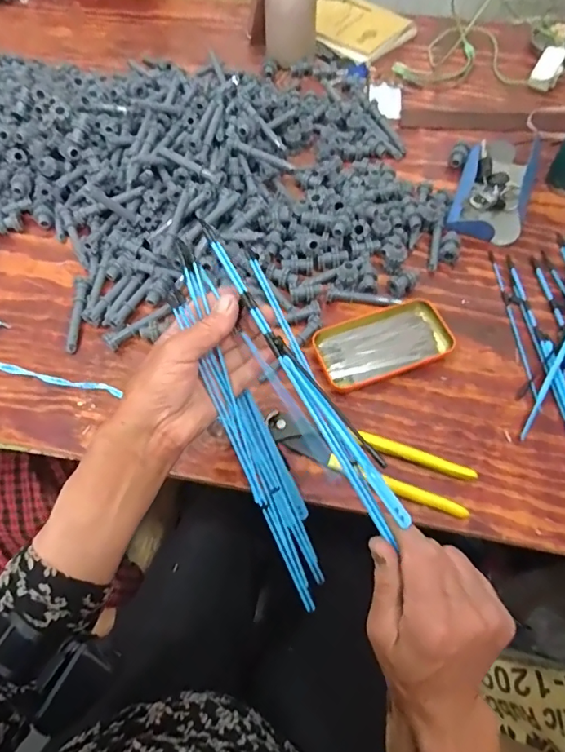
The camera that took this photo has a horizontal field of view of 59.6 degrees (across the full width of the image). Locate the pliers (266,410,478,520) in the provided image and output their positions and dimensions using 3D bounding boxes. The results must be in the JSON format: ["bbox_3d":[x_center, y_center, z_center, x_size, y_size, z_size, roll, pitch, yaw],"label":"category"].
[{"bbox_3d":[0.081,0.076,0.476,0.200,0.013,0.053,20,62,10],"label":"pliers"}]

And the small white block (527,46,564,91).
[{"bbox_3d":[0.416,-0.479,0.773,0.045,0.035,0.074,26,63,13],"label":"small white block"}]

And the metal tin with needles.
[{"bbox_3d":[0.109,-0.035,0.532,0.143,0.019,0.077,-18,62,-11],"label":"metal tin with needles"}]

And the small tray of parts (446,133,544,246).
[{"bbox_3d":[0.273,-0.260,0.635,0.104,0.047,0.201,22,62,11],"label":"small tray of parts"}]

